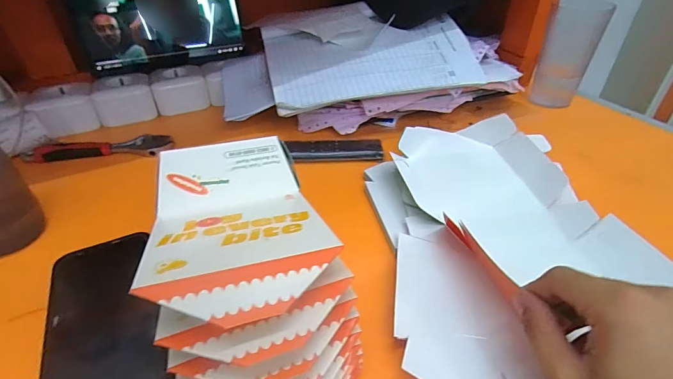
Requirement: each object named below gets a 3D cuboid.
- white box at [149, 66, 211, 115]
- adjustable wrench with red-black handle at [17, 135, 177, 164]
[{"bbox_3d":[-0.257,-0.165,0.601,0.081,0.048,0.060,-17,41,-20],"label":"white box"},{"bbox_3d":[-0.320,-0.057,0.495,0.184,0.016,0.023,-6,38,-7],"label":"adjustable wrench with red-black handle"}]

